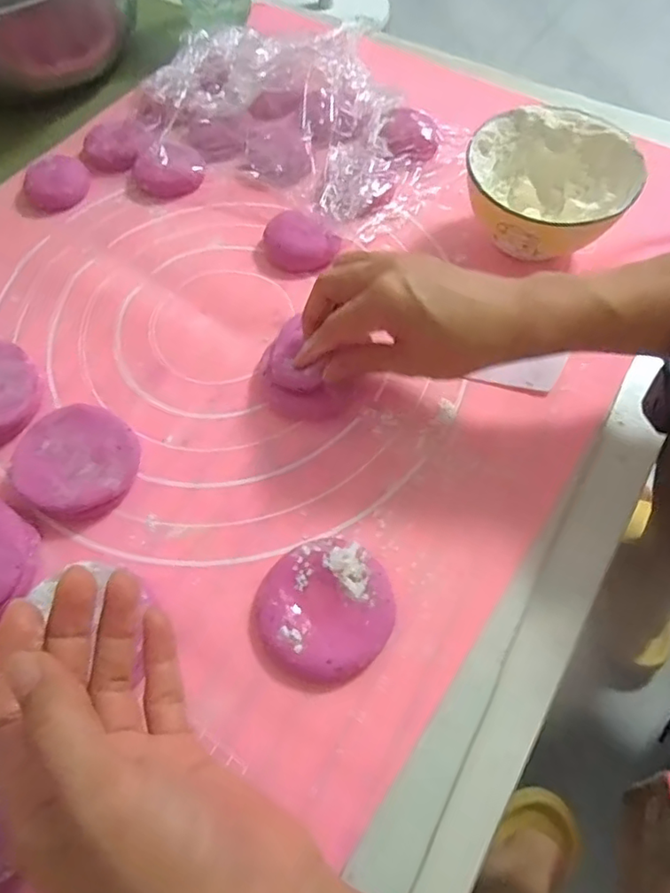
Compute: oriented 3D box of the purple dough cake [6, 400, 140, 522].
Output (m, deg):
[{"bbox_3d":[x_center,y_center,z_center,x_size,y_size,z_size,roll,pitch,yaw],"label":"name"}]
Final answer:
[{"bbox_3d":[-0.159,0.009,0.353,0.077,0.020,0.067,28,64,14],"label":"purple dough cake"}]

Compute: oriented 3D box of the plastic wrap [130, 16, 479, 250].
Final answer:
[{"bbox_3d":[-0.024,-0.288,0.487,0.255,0.041,0.197,28,64,14],"label":"plastic wrap"}]

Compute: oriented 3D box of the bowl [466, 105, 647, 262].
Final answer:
[{"bbox_3d":[0.143,-0.173,0.408,0.108,0.068,0.109,0,62,1],"label":"bowl"}]

